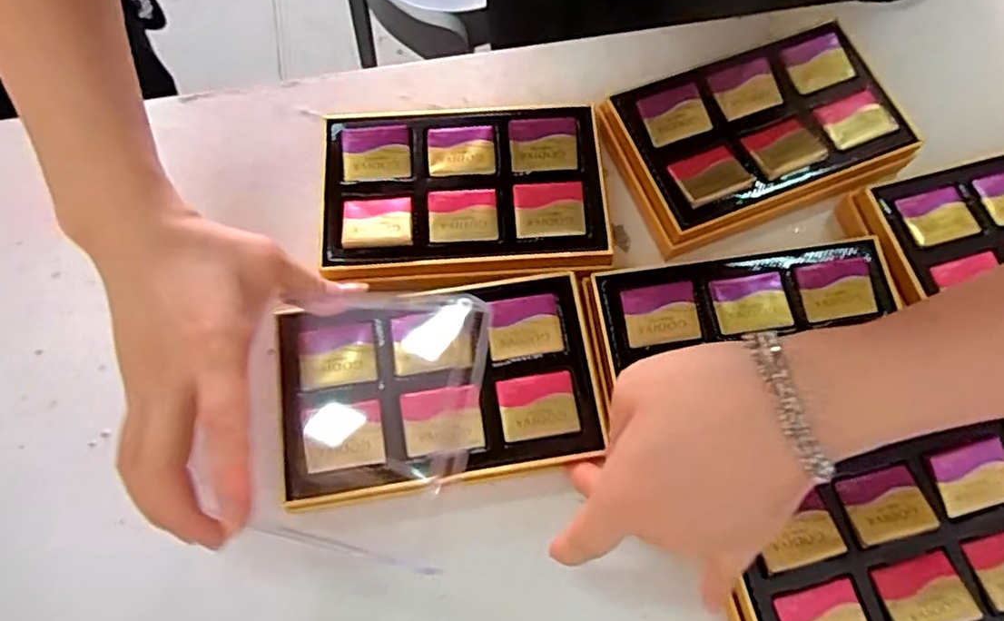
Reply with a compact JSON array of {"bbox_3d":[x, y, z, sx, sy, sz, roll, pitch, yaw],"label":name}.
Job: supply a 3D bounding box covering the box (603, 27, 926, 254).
[{"bbox_3d":[0.154,-0.104,0.384,0.163,0.033,0.106,-20,73,-7],"label":"box"}]

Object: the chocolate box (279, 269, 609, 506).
[{"bbox_3d":[-0.032,0.041,0.337,0.166,0.038,0.102,-8,72,-3],"label":"chocolate box"}]

